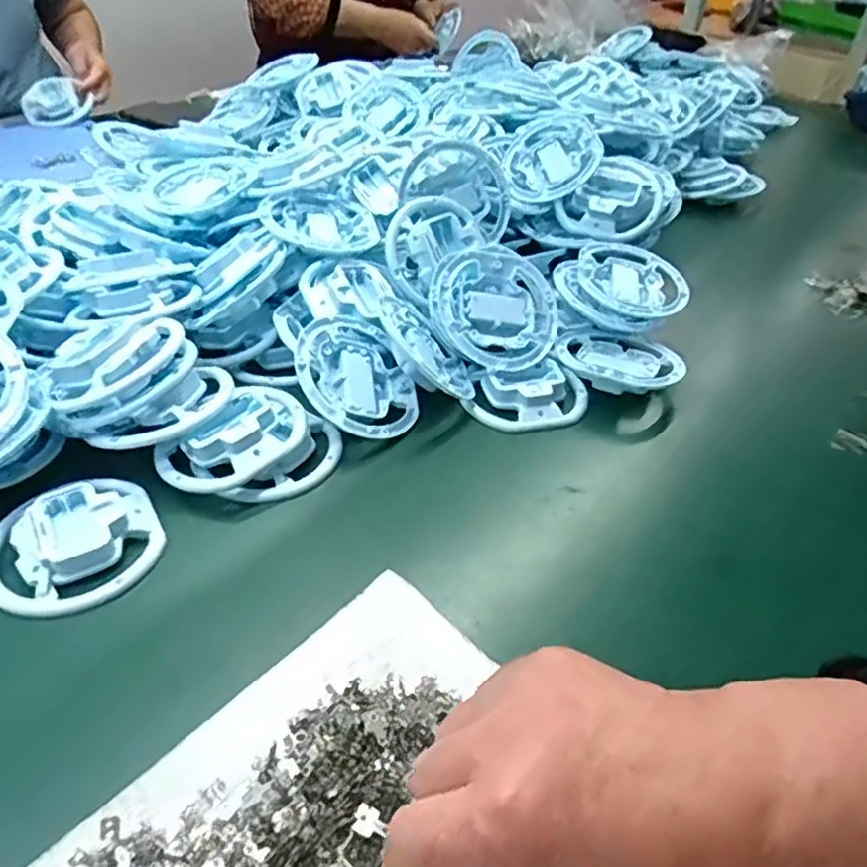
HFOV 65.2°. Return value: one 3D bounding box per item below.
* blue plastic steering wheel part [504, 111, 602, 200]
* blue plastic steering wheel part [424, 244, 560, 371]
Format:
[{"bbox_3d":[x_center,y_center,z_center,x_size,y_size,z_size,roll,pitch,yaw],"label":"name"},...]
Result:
[{"bbox_3d":[0.117,-0.280,0.677,0.092,0.015,0.116,-23,58,21],"label":"blue plastic steering wheel part"},{"bbox_3d":[0.049,-0.101,0.560,0.110,0.023,0.105,6,74,-21],"label":"blue plastic steering wheel part"}]

